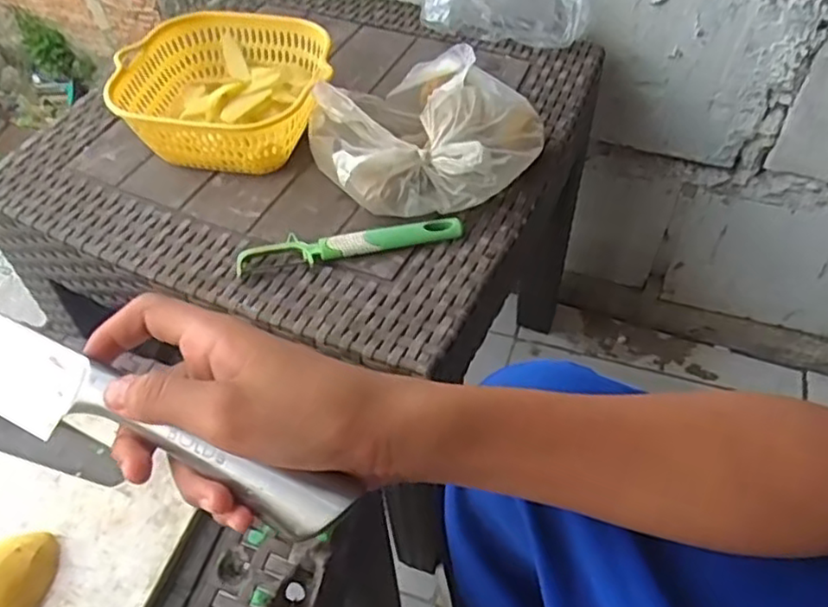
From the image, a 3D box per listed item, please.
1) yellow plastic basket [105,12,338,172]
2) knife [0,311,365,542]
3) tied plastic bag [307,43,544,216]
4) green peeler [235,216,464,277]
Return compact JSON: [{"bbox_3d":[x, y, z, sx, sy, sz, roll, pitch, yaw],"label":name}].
[{"bbox_3d":[-0.163,-0.179,0.589,0.171,0.073,0.171,-2,51,-1],"label":"yellow plastic basket"},{"bbox_3d":[-0.172,0.033,0.301,0.306,0.028,0.031,24,54,7],"label":"knife"},{"bbox_3d":[0.009,-0.143,0.545,0.167,0.087,0.153,-21,53,-15],"label":"tied plastic bag"},{"bbox_3d":[-0.049,-0.046,0.513,0.170,0.015,0.023,-9,51,-6],"label":"green peeler"}]

